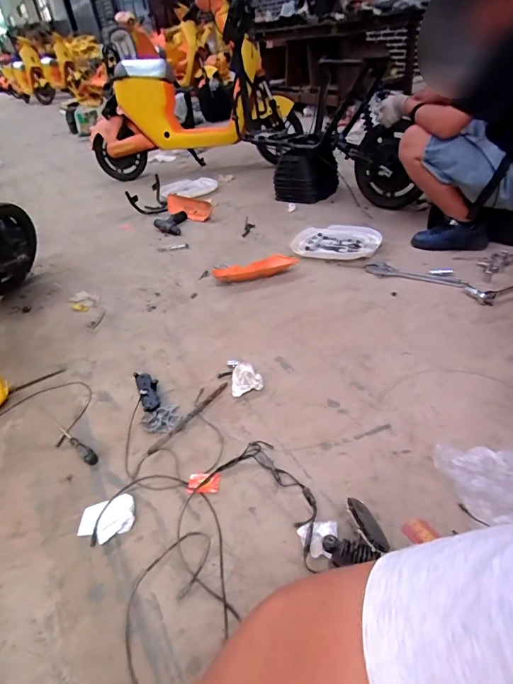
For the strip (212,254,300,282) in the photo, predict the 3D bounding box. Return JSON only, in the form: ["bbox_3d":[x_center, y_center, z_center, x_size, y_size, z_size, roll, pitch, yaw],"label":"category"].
[{"bbox_3d":[-0.001,-0.286,1.618,0.346,0.044,0.110,-8,38,0],"label":"strip"}]

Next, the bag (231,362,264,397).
[{"bbox_3d":[-0.034,0.102,1.155,0.086,0.021,0.108,-15,39,-10],"label":"bag"}]

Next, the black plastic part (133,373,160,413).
[{"bbox_3d":[-0.303,0.139,1.152,0.055,0.033,0.166,-20,40,-15],"label":"black plastic part"}]

